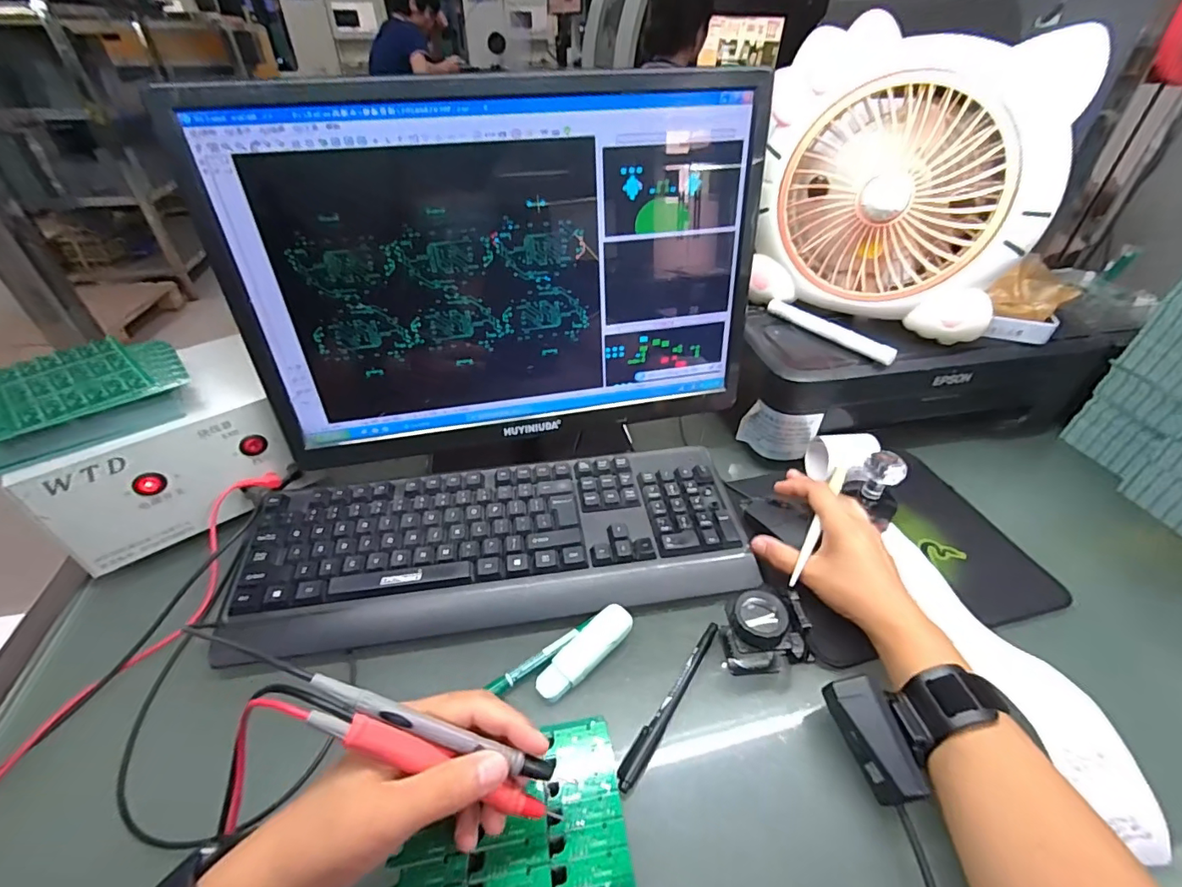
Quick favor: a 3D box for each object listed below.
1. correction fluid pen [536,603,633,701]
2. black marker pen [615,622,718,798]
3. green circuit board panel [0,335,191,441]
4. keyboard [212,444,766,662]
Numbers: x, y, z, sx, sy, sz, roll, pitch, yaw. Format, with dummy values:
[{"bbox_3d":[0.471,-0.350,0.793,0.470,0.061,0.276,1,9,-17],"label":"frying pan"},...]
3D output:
[{"bbox_3d":[-0.004,0.159,0.383,0.085,0.015,0.028,-32,50,-33],"label":"correction fluid pen"},{"bbox_3d":[0.060,0.184,0.364,0.013,0.006,0.140,26,46,26],"label":"black marker pen"},{"bbox_3d":[-0.432,-0.054,0.419,0.141,0.015,0.127,-29,49,-31],"label":"green circuit board panel"},{"bbox_3d":[-0.080,0.089,0.454,0.441,0.037,0.167,-5,40,-7],"label":"keyboard"}]

